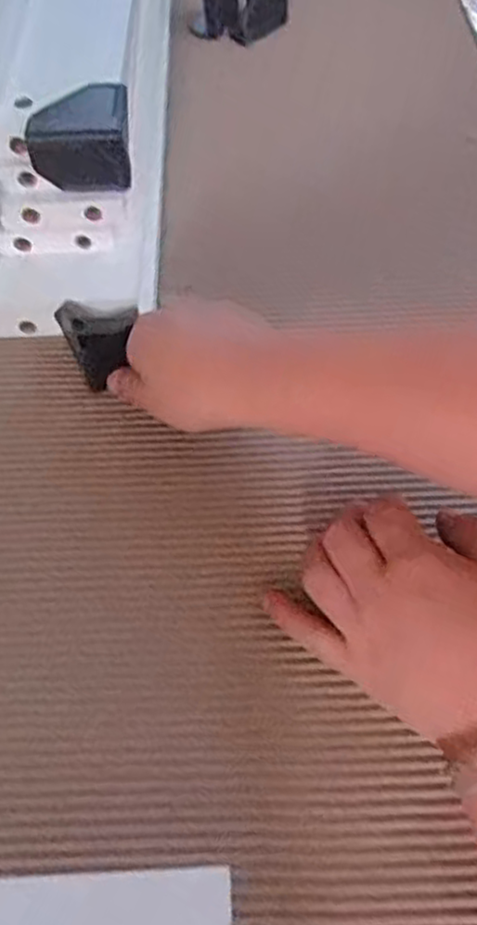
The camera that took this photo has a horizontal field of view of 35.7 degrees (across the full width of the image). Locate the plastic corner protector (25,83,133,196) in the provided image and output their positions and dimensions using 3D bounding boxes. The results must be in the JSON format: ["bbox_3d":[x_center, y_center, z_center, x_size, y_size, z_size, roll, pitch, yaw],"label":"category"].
[{"bbox_3d":[-0.098,-0.206,0.466,0.060,0.040,0.059,-3,55,-1],"label":"plastic corner protector"}]

